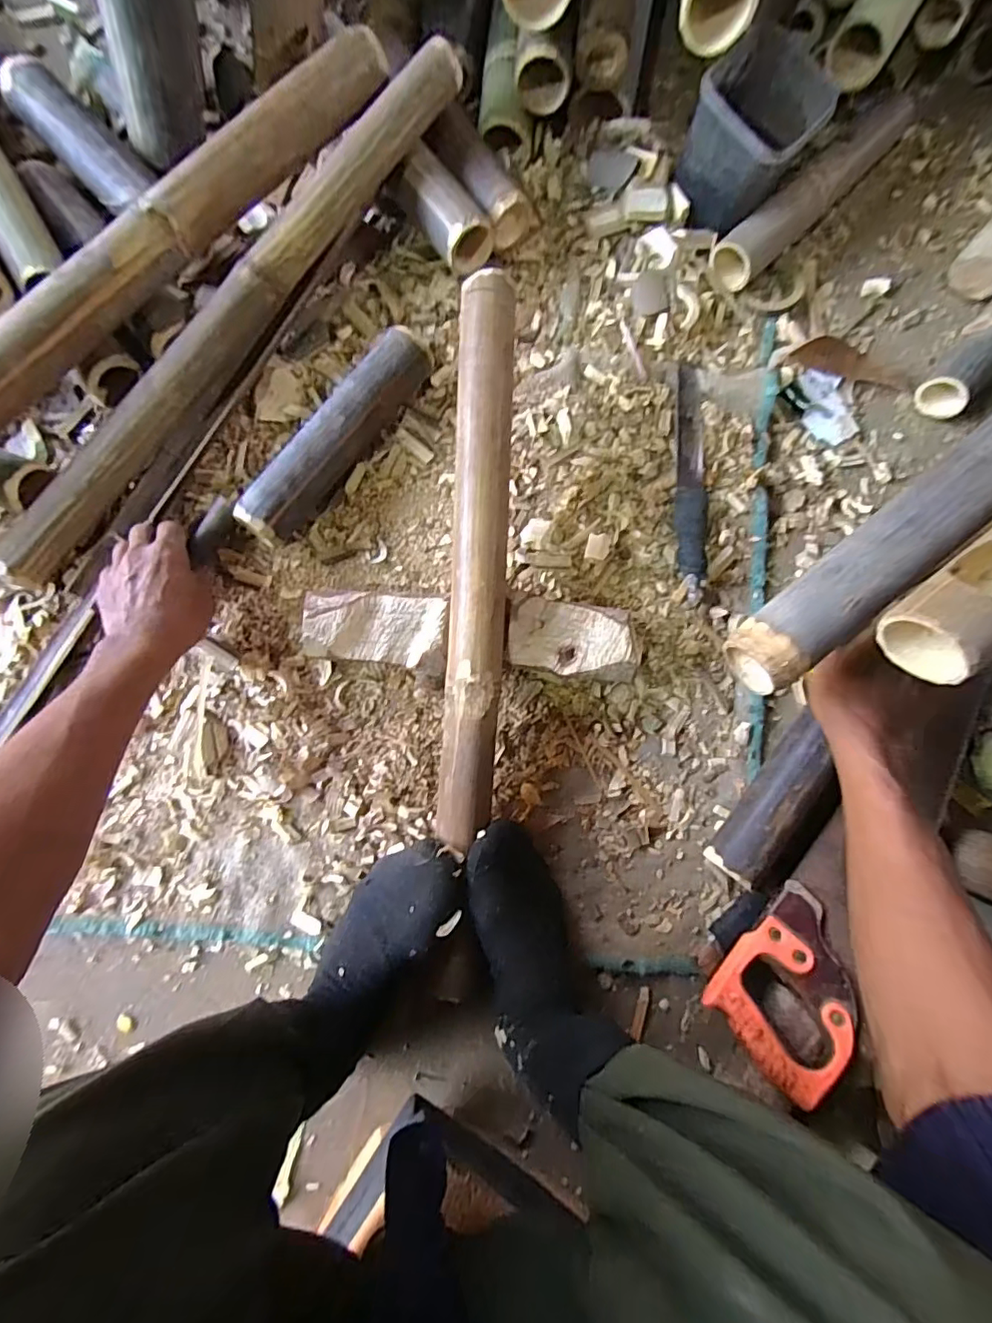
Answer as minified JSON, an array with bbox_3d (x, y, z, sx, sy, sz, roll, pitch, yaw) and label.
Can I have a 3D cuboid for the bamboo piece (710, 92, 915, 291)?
[{"bbox_3d":[0.371,-0.552,0.620,0.310,0.049,0.053,-44,91,-6],"label":"bamboo piece"}]

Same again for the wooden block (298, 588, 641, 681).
[{"bbox_3d":[-0.023,-0.024,0.544,0.322,0.056,0.079,2,86,-4],"label":"wooden block"}]

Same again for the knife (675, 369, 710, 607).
[{"bbox_3d":[0.220,-0.200,0.588,0.039,0.028,0.270,4,86,-4],"label":"knife"}]

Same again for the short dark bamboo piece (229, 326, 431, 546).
[{"bbox_3d":[-0.166,-0.233,0.558,0.051,0.054,0.258,38,84,-1],"label":"short dark bamboo piece"}]

